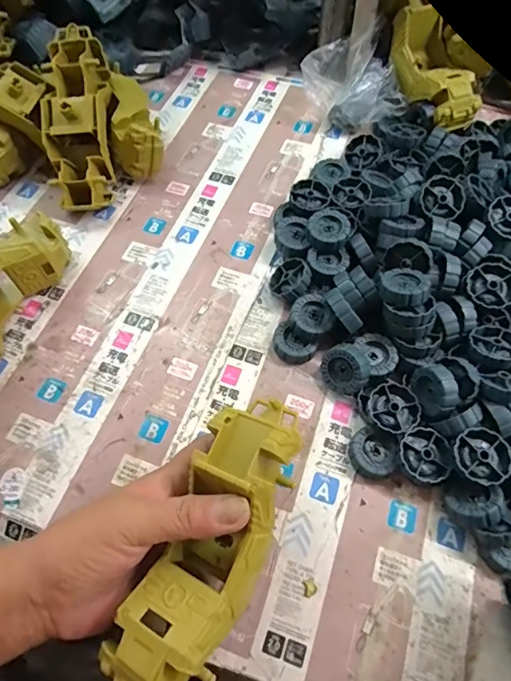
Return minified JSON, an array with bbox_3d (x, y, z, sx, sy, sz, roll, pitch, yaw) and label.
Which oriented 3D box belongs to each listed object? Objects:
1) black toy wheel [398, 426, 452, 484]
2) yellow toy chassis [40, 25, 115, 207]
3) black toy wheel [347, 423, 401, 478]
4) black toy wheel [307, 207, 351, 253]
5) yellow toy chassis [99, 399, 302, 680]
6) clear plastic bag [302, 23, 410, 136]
[{"bbox_3d":[0.126,0.086,0.338,0.037,0.012,0.038,0,61,0],"label":"black toy wheel"},{"bbox_3d":[-0.174,-0.219,0.453,0.062,0.050,0.176,-2,91,-1],"label":"yellow toy chassis"},{"bbox_3d":[0.090,0.086,0.349,0.036,0.015,0.035,0,61,0],"label":"black toy wheel"},{"bbox_3d":[0.066,-0.100,0.412,0.037,0.015,0.043,9,63,5],"label":"black toy wheel"},{"bbox_3d":[-0.021,0.112,0.263,0.057,0.046,0.171,22,70,12],"label":"yellow toy chassis"},{"bbox_3d":[0.107,-0.276,0.502,0.091,0.062,0.088,-21,65,-10],"label":"clear plastic bag"}]

